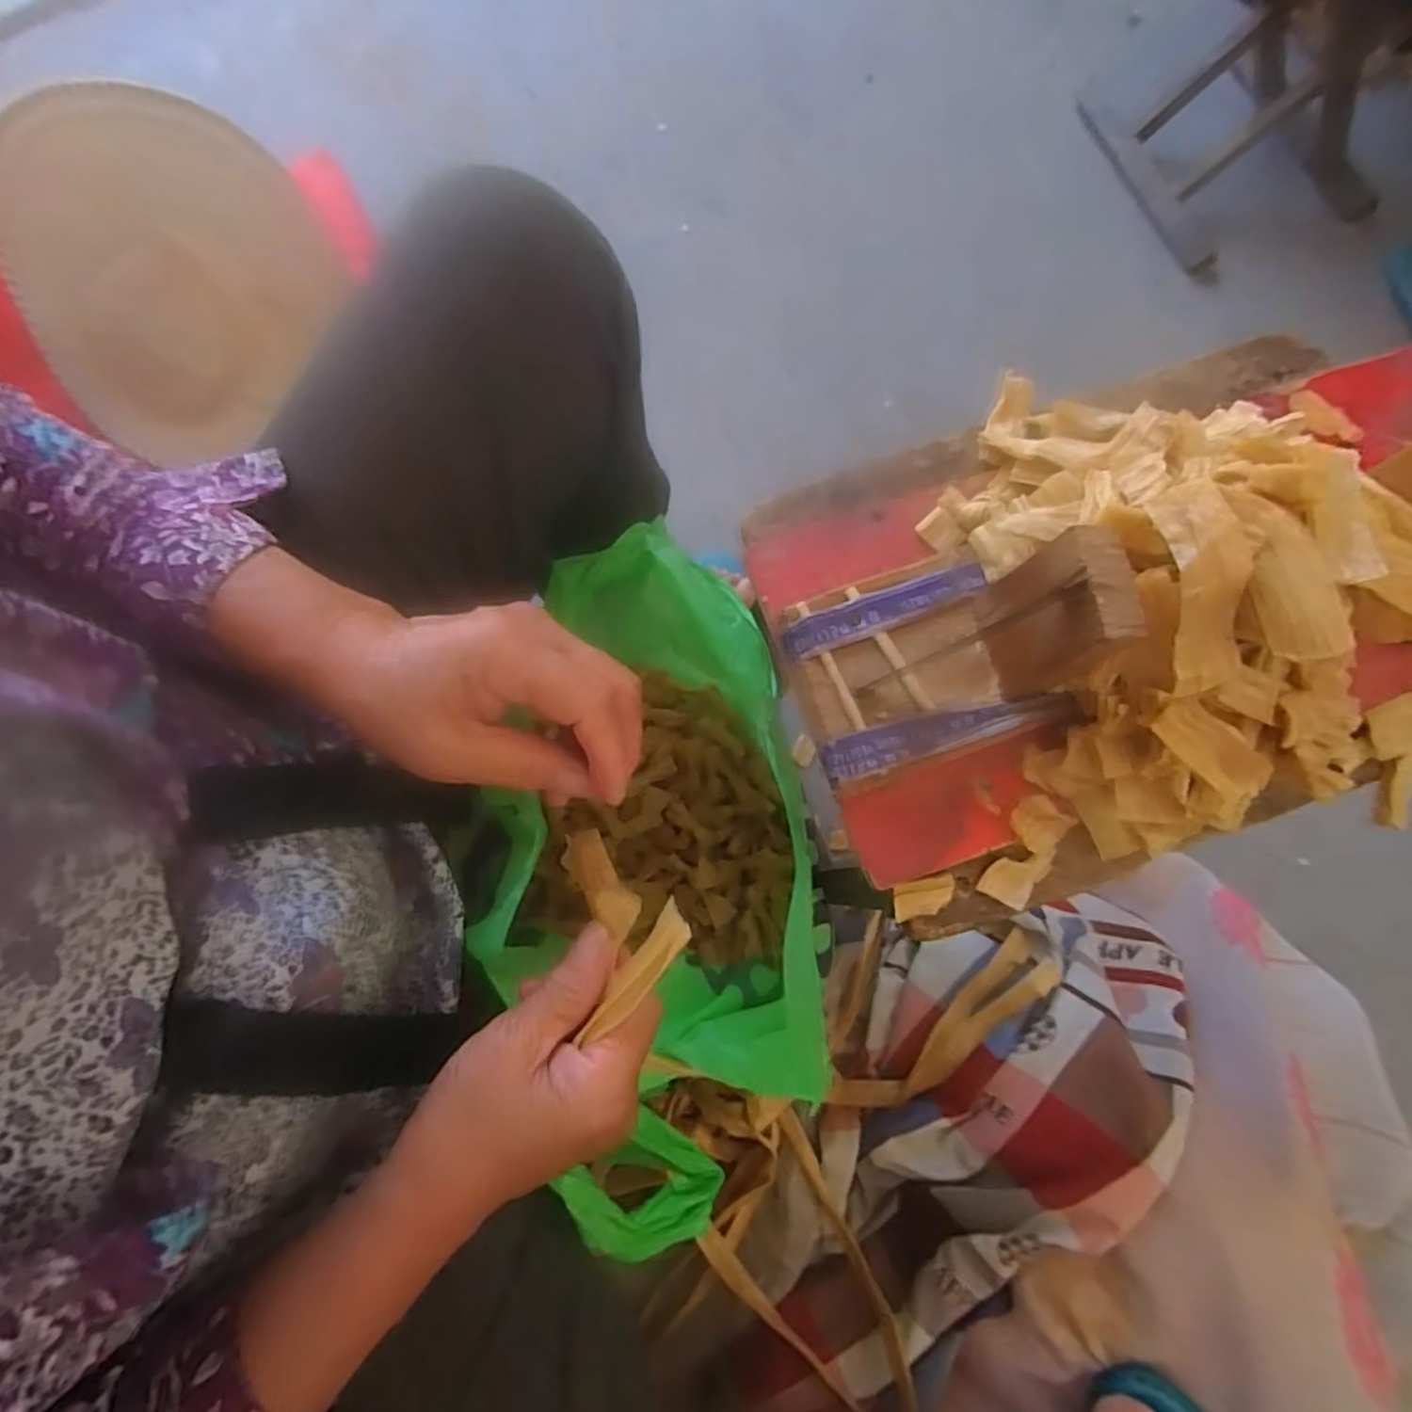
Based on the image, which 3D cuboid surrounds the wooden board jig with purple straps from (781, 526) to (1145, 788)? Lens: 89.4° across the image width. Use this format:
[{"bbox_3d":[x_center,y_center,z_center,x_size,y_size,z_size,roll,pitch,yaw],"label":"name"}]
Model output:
[{"bbox_3d":[0.092,-0.026,0.277,0.102,0.076,0.085,-19,79,-6],"label":"wooden board jig with purple straps"}]

